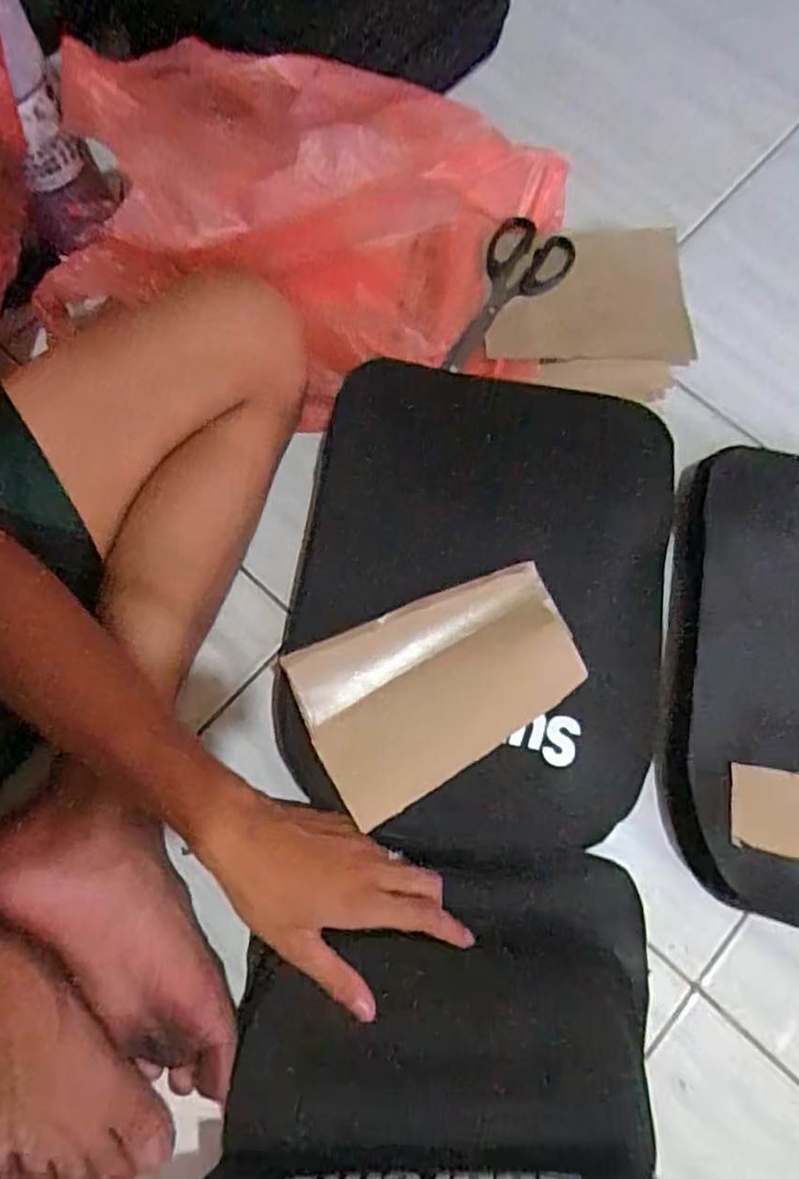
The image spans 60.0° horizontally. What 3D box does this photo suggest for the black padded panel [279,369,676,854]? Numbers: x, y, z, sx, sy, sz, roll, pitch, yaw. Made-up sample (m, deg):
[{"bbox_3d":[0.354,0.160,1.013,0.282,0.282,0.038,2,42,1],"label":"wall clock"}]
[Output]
[{"bbox_3d":[0.056,0.007,0.535,0.275,0.076,0.348,10,73,1],"label":"black padded panel"}]

